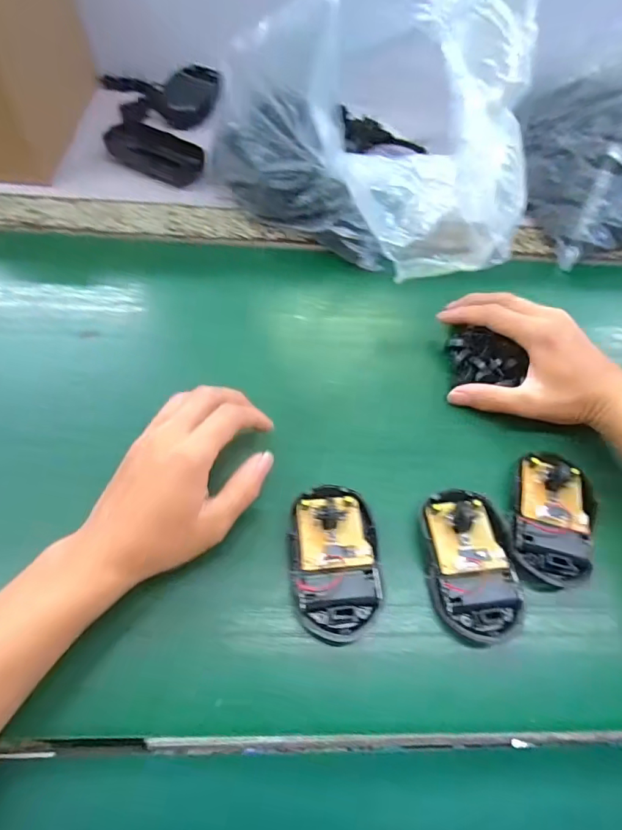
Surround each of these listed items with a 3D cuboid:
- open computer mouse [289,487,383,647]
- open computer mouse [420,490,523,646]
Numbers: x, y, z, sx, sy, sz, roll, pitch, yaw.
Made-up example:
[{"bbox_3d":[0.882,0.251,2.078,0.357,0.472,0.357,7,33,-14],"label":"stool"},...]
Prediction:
[{"bbox_3d":[0.015,0.097,0.311,0.056,0.027,0.095,-4,61,-7],"label":"open computer mouse"},{"bbox_3d":[0.106,0.098,0.313,0.055,0.024,0.095,0,61,-5],"label":"open computer mouse"}]

